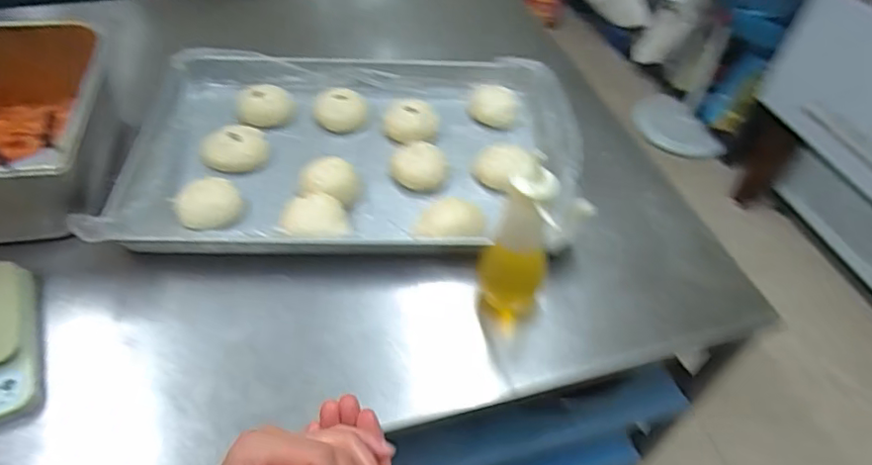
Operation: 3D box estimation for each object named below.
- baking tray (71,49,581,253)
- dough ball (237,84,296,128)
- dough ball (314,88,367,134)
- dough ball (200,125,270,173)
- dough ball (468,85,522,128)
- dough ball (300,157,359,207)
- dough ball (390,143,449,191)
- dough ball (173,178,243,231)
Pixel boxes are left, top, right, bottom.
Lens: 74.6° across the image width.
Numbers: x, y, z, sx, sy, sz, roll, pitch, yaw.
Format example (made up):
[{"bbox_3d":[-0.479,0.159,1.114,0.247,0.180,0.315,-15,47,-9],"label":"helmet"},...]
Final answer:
[{"bbox_3d":[-0.125,-0.146,0.875,0.628,0.059,0.447,1,48,-4],"label":"baking tray"},{"bbox_3d":[-0.283,-0.211,0.954,0.090,0.040,0.083,2,48,-2],"label":"dough ball"},{"bbox_3d":[-0.159,-0.203,0.948,0.083,0.042,0.065,-3,49,-7],"label":"dough ball"},{"bbox_3d":[-0.308,-0.125,0.877,0.096,0.047,0.072,-16,51,-17],"label":"dough ball"},{"bbox_3d":[0.102,-0.215,0.972,0.087,0.041,0.072,13,49,7],"label":"dough ball"},{"bbox_3d":[-0.150,-0.063,0.812,0.079,0.061,0.064,-9,50,-12],"label":"dough ball"},{"bbox_3d":[-0.024,-0.100,0.861,0.086,0.038,0.070,16,49,10],"label":"dough ball"},{"bbox_3d":[-0.320,-0.041,0.798,0.078,0.049,0.078,2,48,-2],"label":"dough ball"}]

